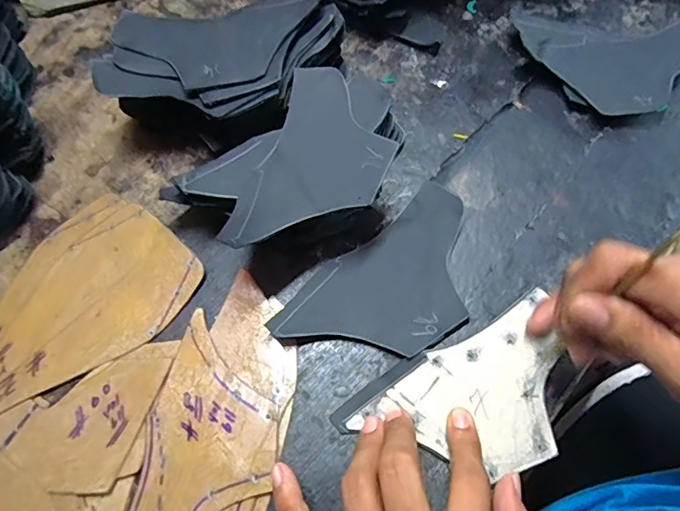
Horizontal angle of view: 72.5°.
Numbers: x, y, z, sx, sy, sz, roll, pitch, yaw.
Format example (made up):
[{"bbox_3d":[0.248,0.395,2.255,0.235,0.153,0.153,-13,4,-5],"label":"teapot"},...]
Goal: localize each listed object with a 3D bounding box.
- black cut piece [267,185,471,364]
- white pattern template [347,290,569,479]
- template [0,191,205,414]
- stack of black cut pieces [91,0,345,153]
[{"bbox_3d":[0.036,0.022,0.297,0.145,0.012,0.081,-37,70,-14],"label":"black cut piece"},{"bbox_3d":[0.082,0.086,0.267,0.130,0.005,0.076,-28,68,-10],"label":"white pattern template"},{"bbox_3d":[-0.197,0.046,0.297,0.206,0.005,0.107,-40,70,-15],"label":"template"},{"bbox_3d":[-0.087,-0.138,0.348,0.130,0.063,0.146,30,70,14],"label":"stack of black cut pieces"}]

